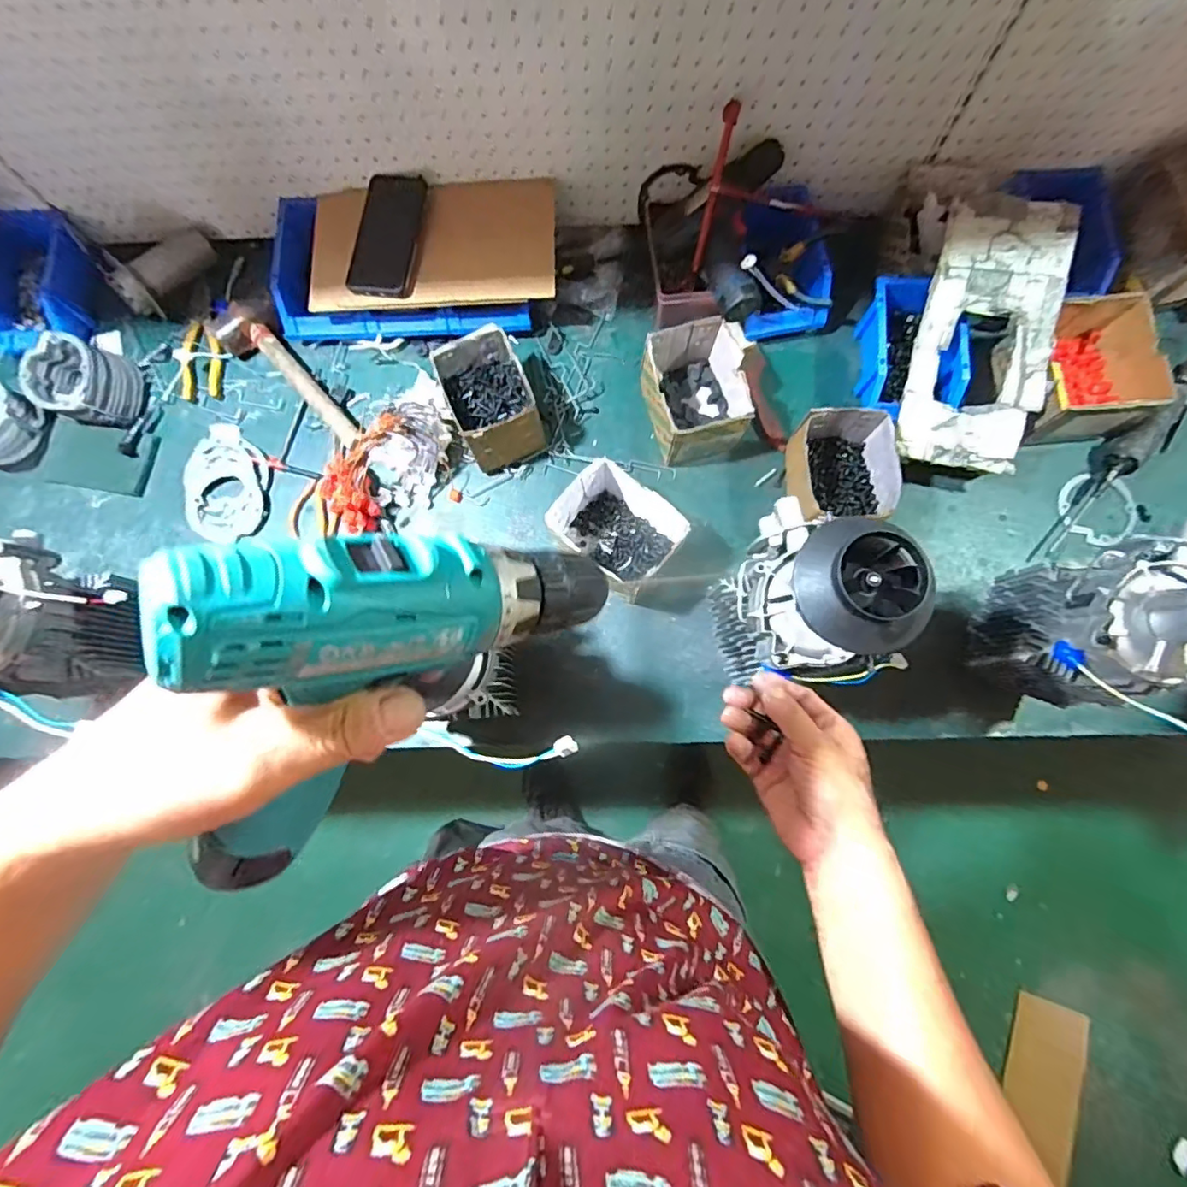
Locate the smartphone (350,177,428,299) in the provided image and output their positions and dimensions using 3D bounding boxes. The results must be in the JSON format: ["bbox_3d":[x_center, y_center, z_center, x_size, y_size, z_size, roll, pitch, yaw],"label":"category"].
[{"bbox_3d":[-0.264,-0.466,0.750,0.077,0.016,0.173,6,78,3],"label":"smartphone"}]

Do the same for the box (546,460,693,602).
[{"bbox_3d":[0.029,-0.073,0.727,0.145,0.098,0.116,42,82,9],"label":"box"}]

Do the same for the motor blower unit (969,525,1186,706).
[{"bbox_3d":[0.499,0.030,0.561,0.116,0.307,0.147,-12,78,-1],"label":"motor blower unit"}]

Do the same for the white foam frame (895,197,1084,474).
[{"bbox_3d":[0.476,-0.308,0.700,0.157,0.029,0.303,11,100,5],"label":"white foam frame"}]

